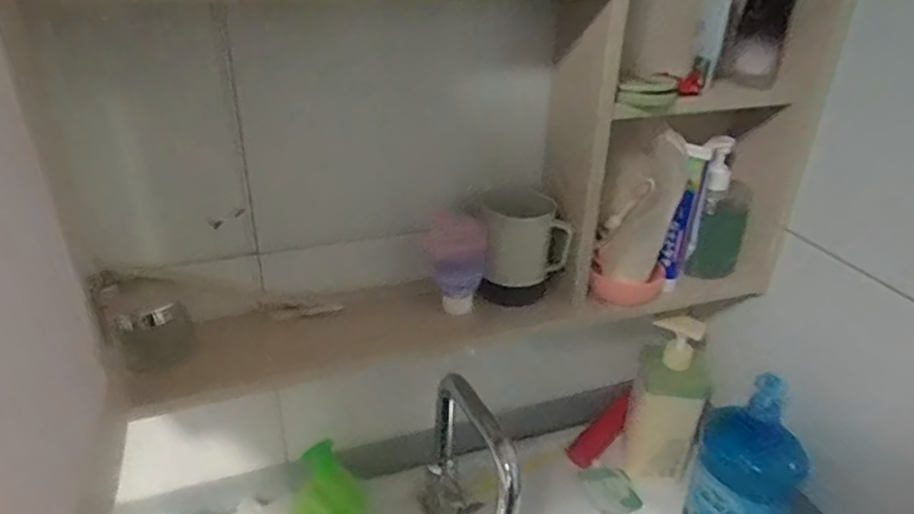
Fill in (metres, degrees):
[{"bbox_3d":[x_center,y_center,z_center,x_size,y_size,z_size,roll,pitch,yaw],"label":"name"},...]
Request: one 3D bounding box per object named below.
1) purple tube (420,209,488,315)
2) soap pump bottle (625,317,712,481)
[{"bbox_3d":[-0.003,0.007,0.702,0.067,0.106,0.030,6,29,8],"label":"purple tube"},{"bbox_3d":[0.279,0.190,0.852,0.090,0.234,0.065,10,30,15],"label":"soap pump bottle"}]

